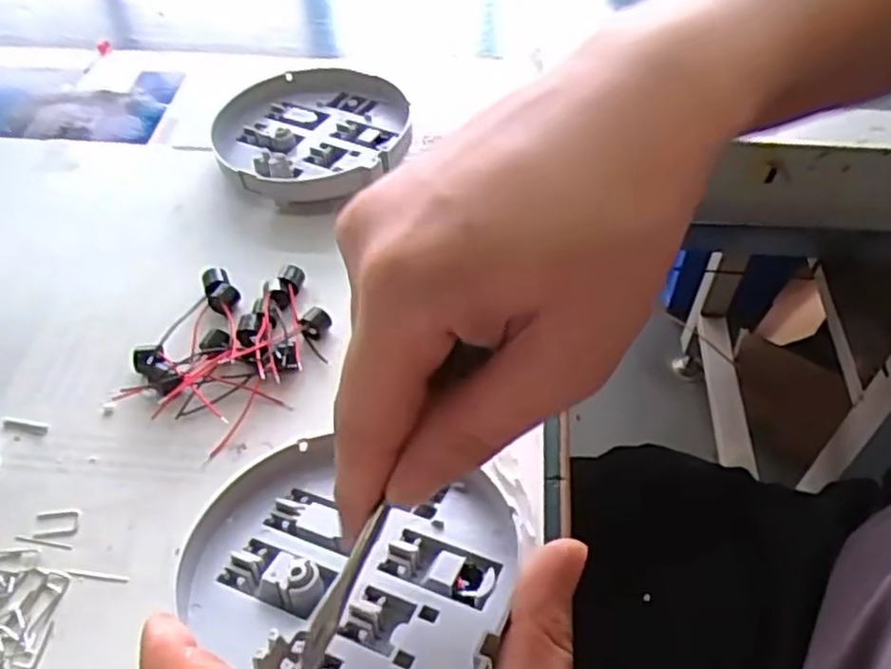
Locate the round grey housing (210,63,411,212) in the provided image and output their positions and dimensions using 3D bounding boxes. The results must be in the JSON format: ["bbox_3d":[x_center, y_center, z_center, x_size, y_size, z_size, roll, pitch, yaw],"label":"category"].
[{"bbox_3d":[-0.071,-0.107,0.399,0.100,0.027,0.108,-1,49,1],"label":"round grey housing"}]

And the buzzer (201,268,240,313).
[{"bbox_3d":[-0.101,-0.019,0.332,0.012,0.015,0.020,-24,52,-19],"label":"buzzer"}]

